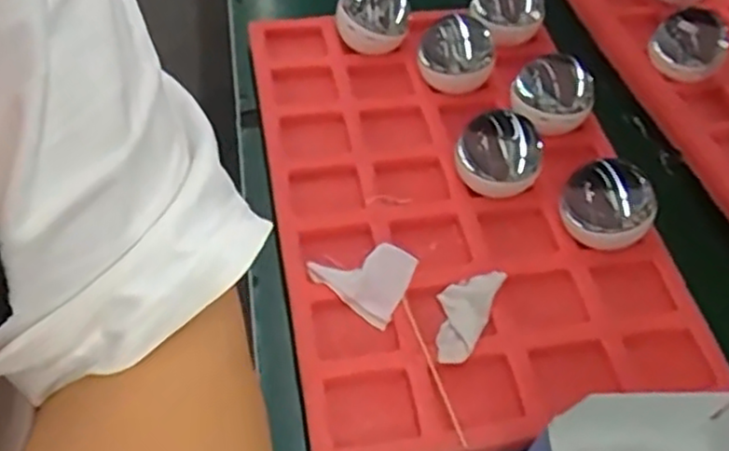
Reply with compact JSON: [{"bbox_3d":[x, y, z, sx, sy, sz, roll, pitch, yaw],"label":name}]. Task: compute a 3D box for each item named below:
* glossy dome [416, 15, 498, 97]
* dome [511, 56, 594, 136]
[{"bbox_3d":[0.093,-0.170,0.711,0.078,0.070,0.074,13,52,4],"label":"glossy dome"},{"bbox_3d":[0.182,-0.126,0.683,0.074,0.061,0.059,34,56,19],"label":"dome"}]

